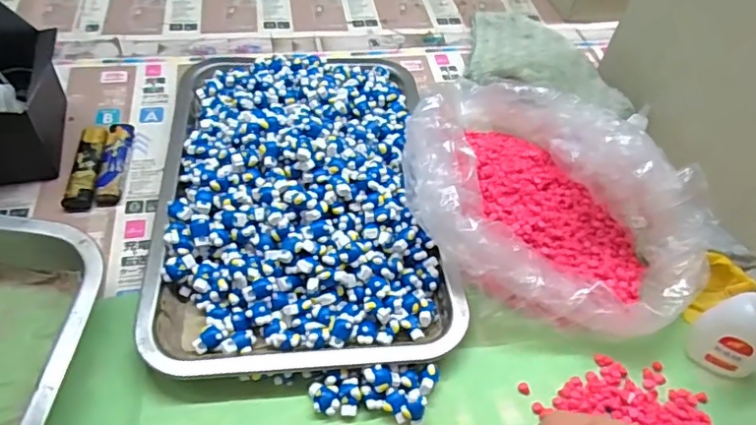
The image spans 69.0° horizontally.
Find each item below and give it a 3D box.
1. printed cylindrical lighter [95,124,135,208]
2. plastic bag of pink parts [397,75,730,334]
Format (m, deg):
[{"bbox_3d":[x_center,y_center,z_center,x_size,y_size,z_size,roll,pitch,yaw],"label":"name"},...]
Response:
[{"bbox_3d":[-0.209,-0.040,0.440,0.018,0.012,0.081,-4,52,-8],"label":"printed cylindrical lighter"},{"bbox_3d":[0.110,-0.019,0.406,0.172,0.085,0.249,-21,56,-20],"label":"plastic bag of pink parts"}]

